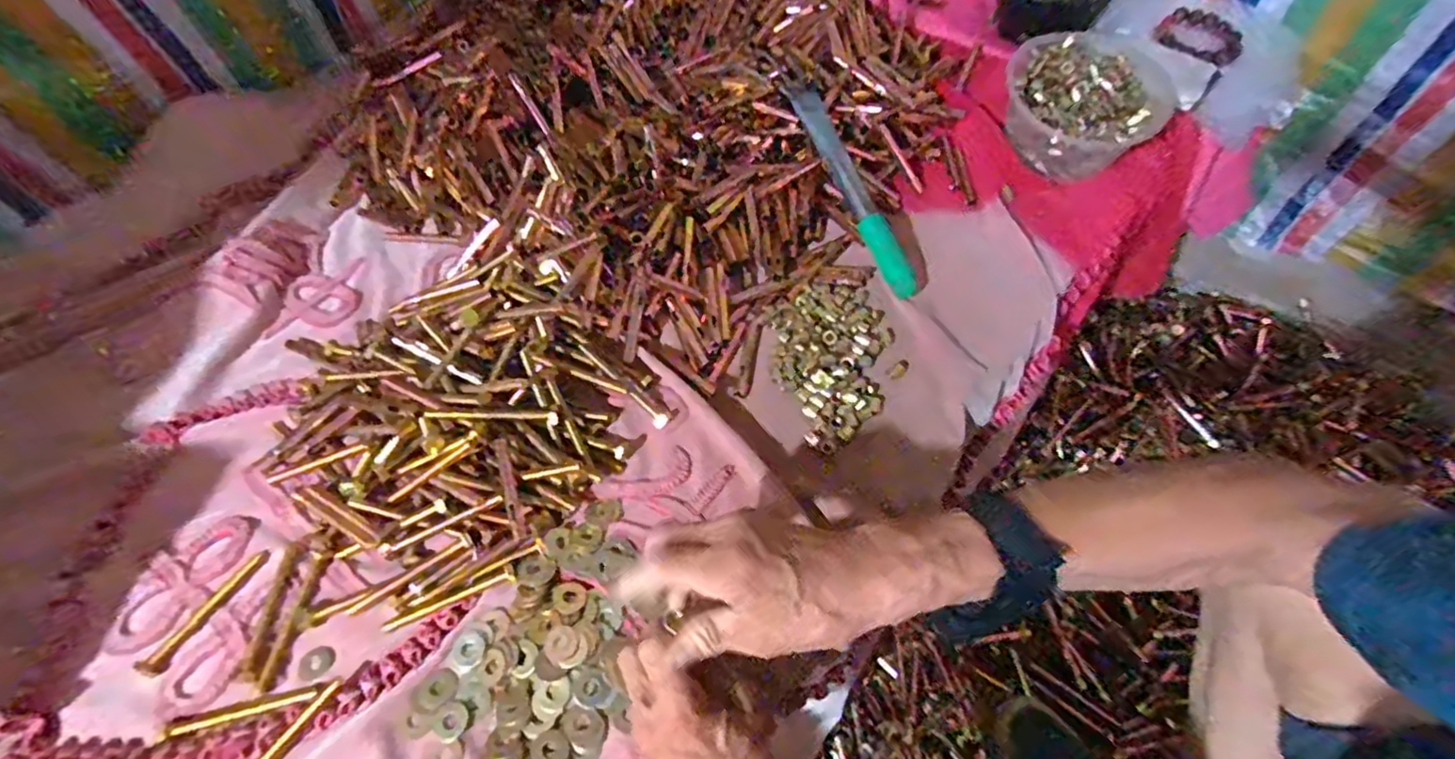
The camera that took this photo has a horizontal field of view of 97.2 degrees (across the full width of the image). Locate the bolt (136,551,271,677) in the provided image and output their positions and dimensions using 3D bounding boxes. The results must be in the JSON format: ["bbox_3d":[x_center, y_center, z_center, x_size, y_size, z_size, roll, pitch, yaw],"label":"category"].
[{"bbox_3d":[-0.406,0.179,0.500,0.015,0.008,0.106,27,65,17],"label":"bolt"}]

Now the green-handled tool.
[{"bbox_3d":[0.130,-0.187,0.642,0.036,0.023,0.236,-23,78,-11],"label":"green-handled tool"}]

